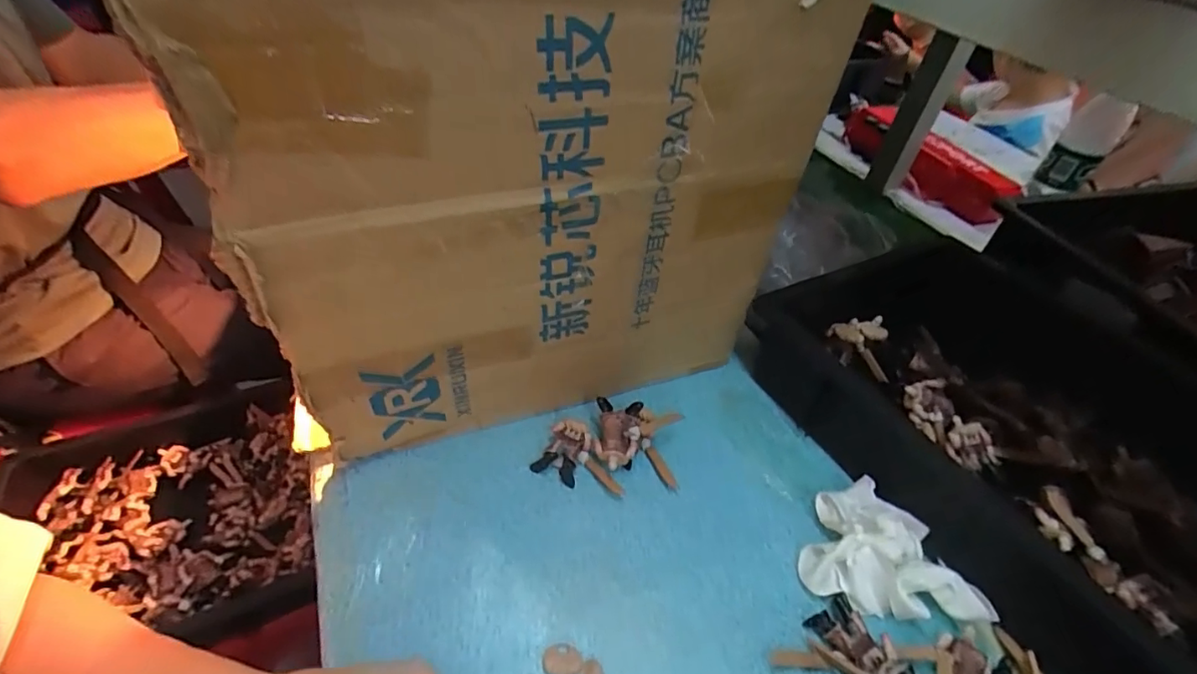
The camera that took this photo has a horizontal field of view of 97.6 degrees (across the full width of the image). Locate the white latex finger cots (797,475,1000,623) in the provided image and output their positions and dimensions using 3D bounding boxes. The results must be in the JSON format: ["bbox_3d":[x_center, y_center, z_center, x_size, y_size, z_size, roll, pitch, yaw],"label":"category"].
[{"bbox_3d":[0.202,0.165,0.381,0.094,0.041,0.111,-14,48,-18],"label":"white latex finger cots"}]

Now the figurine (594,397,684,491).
[{"bbox_3d":[0.032,0.089,0.446,0.071,0.035,0.064,5,45,0],"label":"figurine"}]

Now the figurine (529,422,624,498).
[{"bbox_3d":[-0.012,0.102,0.440,0.074,0.020,0.048,18,46,14],"label":"figurine"}]

